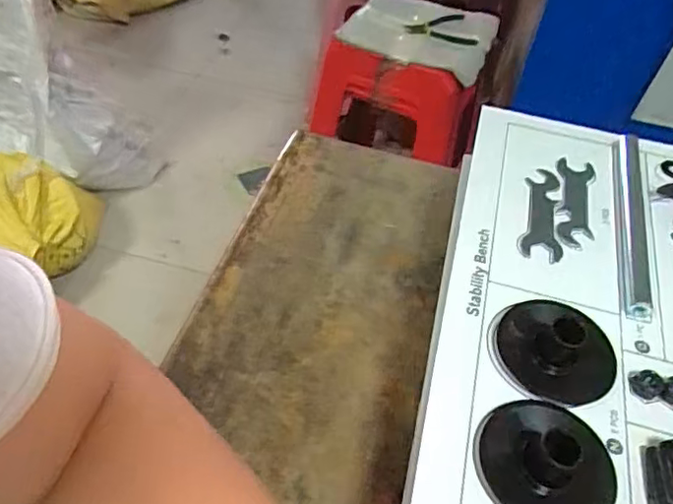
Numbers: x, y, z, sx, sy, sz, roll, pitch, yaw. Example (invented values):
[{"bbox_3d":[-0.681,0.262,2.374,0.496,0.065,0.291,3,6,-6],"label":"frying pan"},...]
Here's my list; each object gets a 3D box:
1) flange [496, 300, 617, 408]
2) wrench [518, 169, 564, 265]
[{"bbox_3d":[0.134,0.049,0.350,0.068,0.030,0.067,3,47,-3],"label":"flange"},{"bbox_3d":[0.152,-0.028,0.438,0.030,0.004,0.088,15,54,5],"label":"wrench"}]

